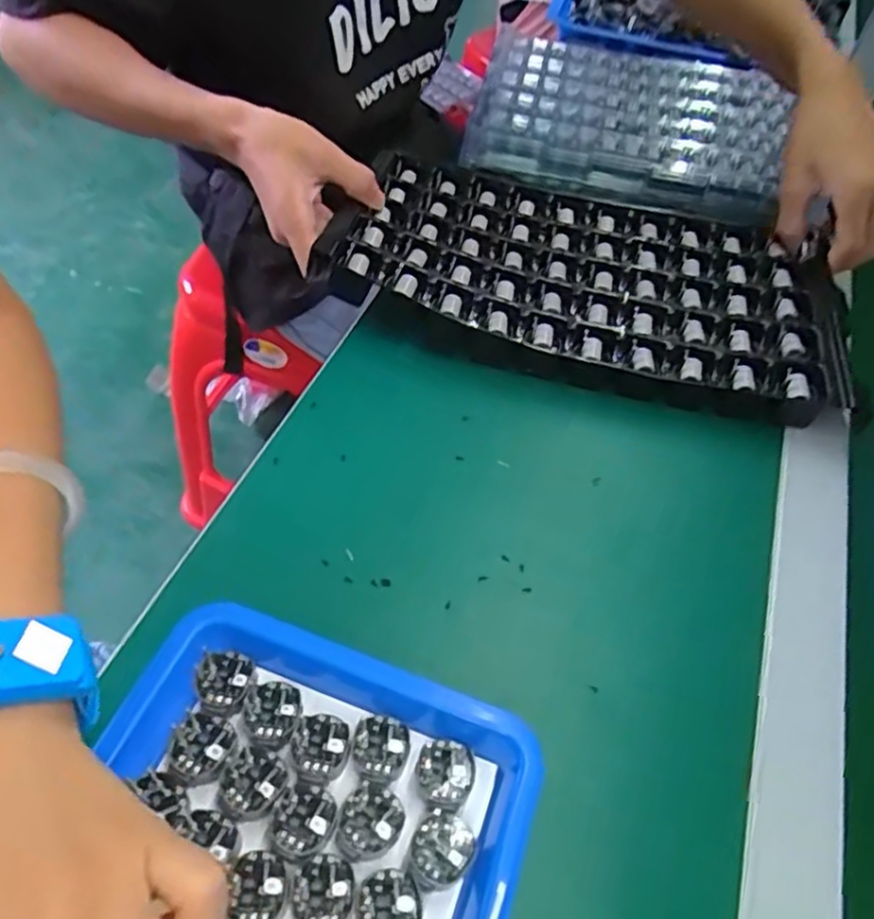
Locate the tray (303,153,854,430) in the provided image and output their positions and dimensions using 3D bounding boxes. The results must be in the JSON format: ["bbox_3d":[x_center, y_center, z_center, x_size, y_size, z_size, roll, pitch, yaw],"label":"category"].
[{"bbox_3d":[0.106,-0.134,0.517,0.348,0.060,0.186,11,50,5],"label":"tray"}]

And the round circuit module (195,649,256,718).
[{"bbox_3d":[-0.097,0.102,0.321,0.025,0.005,0.028,5,51,-4],"label":"round circuit module"}]

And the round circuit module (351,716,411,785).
[{"bbox_3d":[-0.025,0.126,0.309,0.025,0.004,0.027,18,52,6],"label":"round circuit module"}]

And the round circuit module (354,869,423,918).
[{"bbox_3d":[-0.019,0.174,0.272,0.025,0.004,0.027,4,52,-5],"label":"round circuit module"}]

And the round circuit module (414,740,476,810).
[{"bbox_3d":[0.003,0.134,0.304,0.025,0.007,0.027,20,52,8],"label":"round circuit module"}]

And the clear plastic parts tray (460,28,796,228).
[{"bbox_3d":[0.172,-0.307,0.652,0.274,0.044,0.270,15,51,4],"label":"clear plastic parts tray"}]

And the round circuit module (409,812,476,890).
[{"bbox_3d":[0.002,0.160,0.289,0.025,0.007,0.026,19,52,7],"label":"round circuit module"}]

